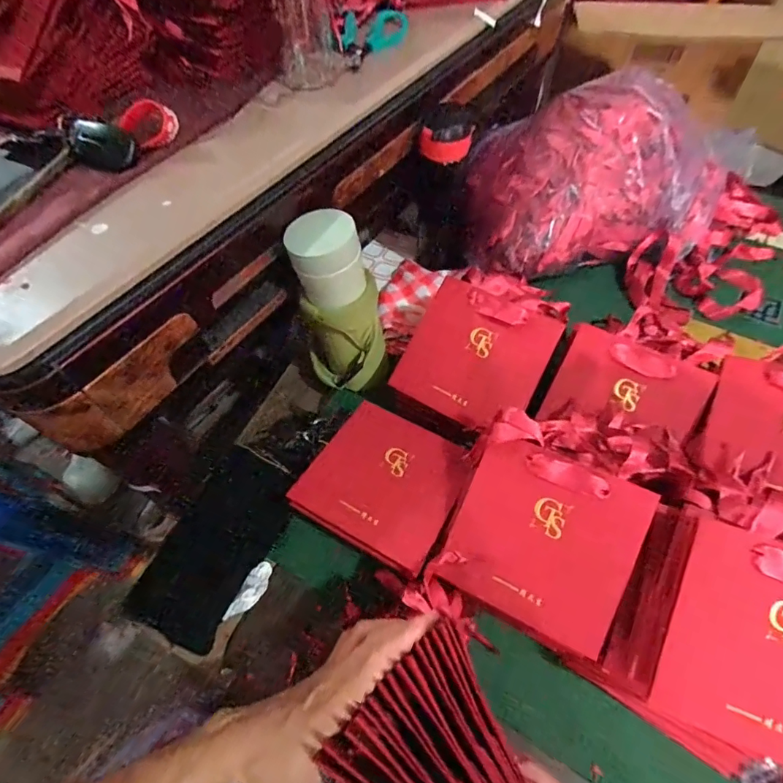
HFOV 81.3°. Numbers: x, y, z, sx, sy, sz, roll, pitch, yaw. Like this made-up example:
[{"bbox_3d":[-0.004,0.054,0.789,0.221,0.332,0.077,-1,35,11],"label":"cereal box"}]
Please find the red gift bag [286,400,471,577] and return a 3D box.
[{"bbox_3d":[-0.004,0.083,0.446,0.136,0.024,0.137,25,61,17],"label":"red gift bag"}]

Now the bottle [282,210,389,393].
[{"bbox_3d":[-0.055,-0.084,0.499,0.088,0.199,0.084,-7,57,-2],"label":"bottle"}]

